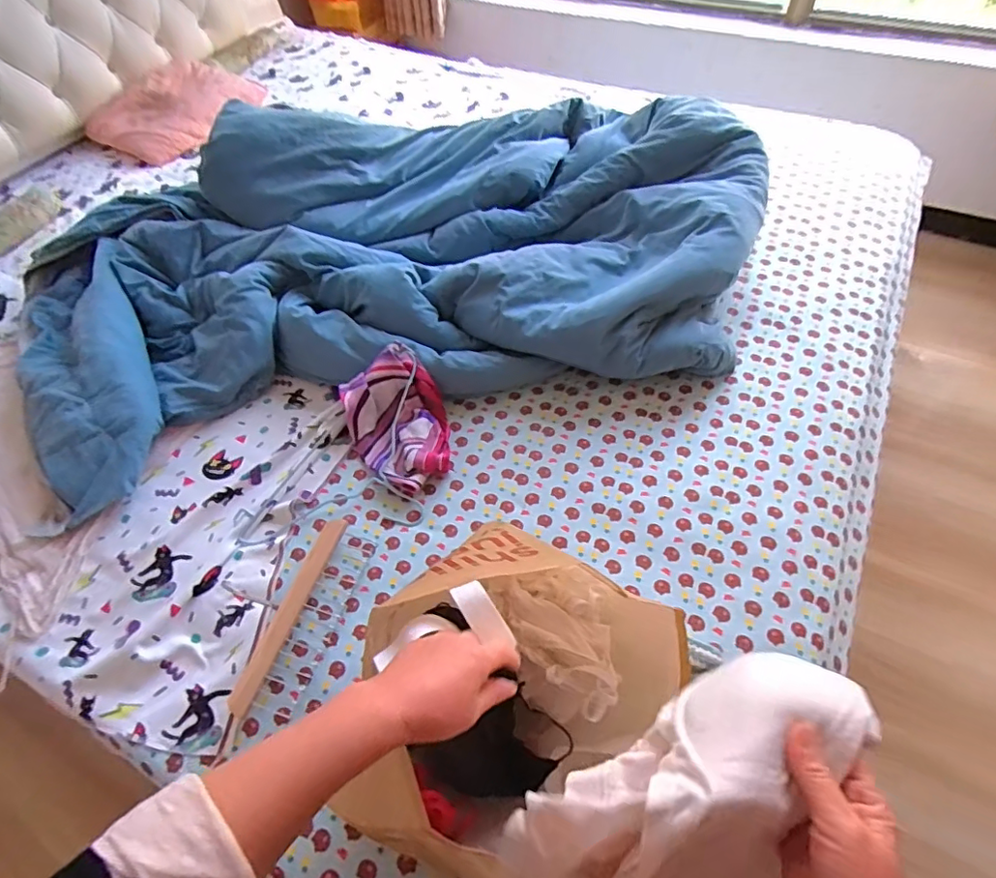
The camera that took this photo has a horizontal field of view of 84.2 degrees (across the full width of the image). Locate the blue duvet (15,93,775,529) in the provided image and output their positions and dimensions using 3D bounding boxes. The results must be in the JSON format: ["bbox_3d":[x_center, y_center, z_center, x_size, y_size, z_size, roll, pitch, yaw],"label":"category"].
[{"bbox_3d":[-0.197,-0.345,1.043,1.366,0.225,0.714,-12,55,-6],"label":"blue duvet"}]

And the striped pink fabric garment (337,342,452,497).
[{"bbox_3d":[-0.155,-0.031,0.898,0.164,0.088,0.213,-35,61,-20],"label":"striped pink fabric garment"}]

